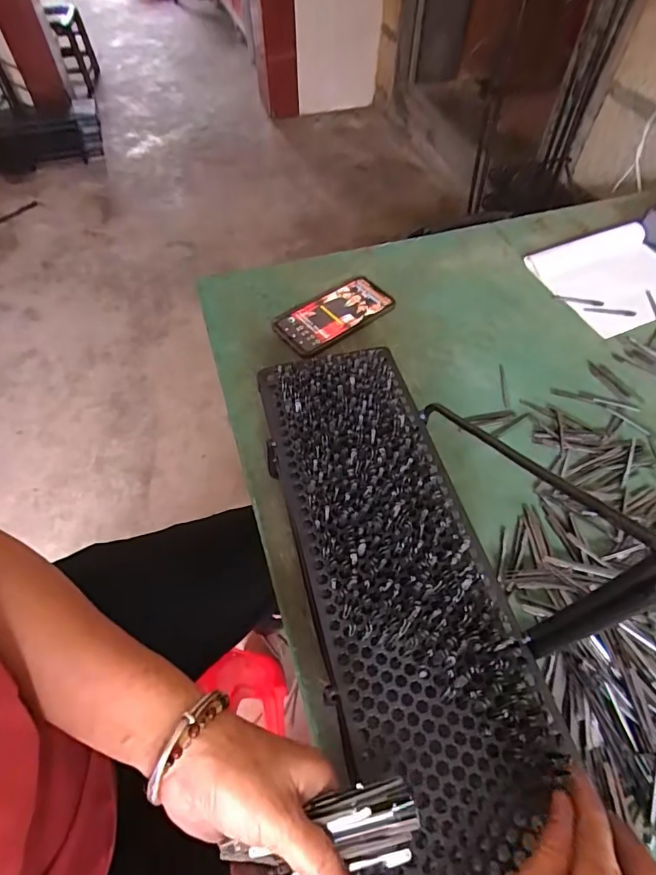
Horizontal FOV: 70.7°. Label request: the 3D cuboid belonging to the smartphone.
[{"bbox_3d":[0.009,-0.164,0.618,0.157,0.015,0.080,-34,63,-21],"label":"smartphone"}]

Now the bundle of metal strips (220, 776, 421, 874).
[{"bbox_3d":[-0.001,0.225,0.256,0.107,0.024,0.045,-8,56,-6],"label":"bundle of metal strips"}]

